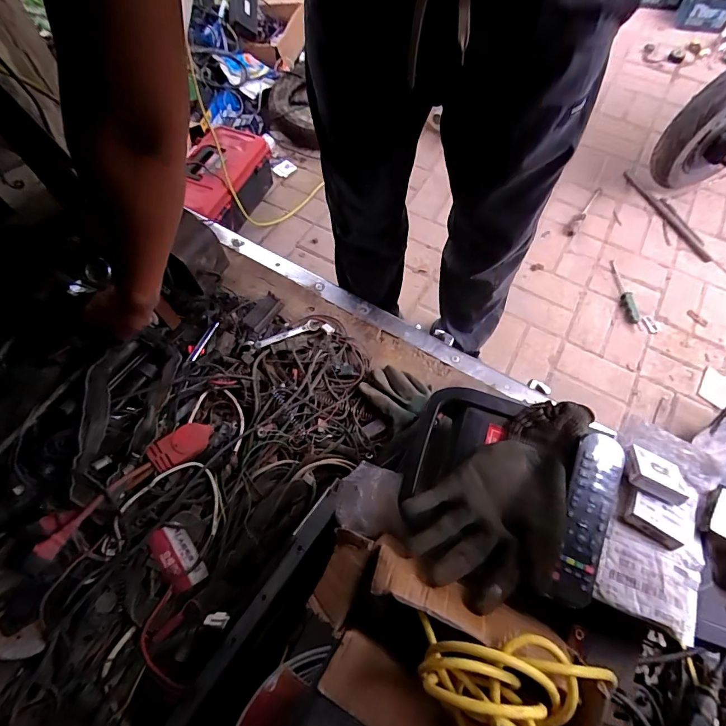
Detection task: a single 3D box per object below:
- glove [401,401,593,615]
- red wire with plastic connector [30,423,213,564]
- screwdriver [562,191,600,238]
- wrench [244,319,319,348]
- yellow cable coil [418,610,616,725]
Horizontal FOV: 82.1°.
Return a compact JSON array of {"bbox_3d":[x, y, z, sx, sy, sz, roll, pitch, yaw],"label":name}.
[{"bbox_3d":[0.149,0.127,0.390,0.229,0.050,0.120,-32,70,-15],"label":"glove"},{"bbox_3d":[-0.317,0.162,0.575,0.046,0.026,0.245,37,53,14],"label":"red wire with plastic connector"},{"bbox_3d":[0.713,-0.493,1.348,0.034,0.022,0.261,34,69,13],"label":"screwdriver"},{"bbox_3d":[-0.149,-0.052,0.776,0.132,0.015,0.026,-22,68,-12],"label":"wrench"},{"bbox_3d":[0.109,0.239,0.296,0.139,0.054,0.084,9,65,3],"label":"yellow cable coil"}]

